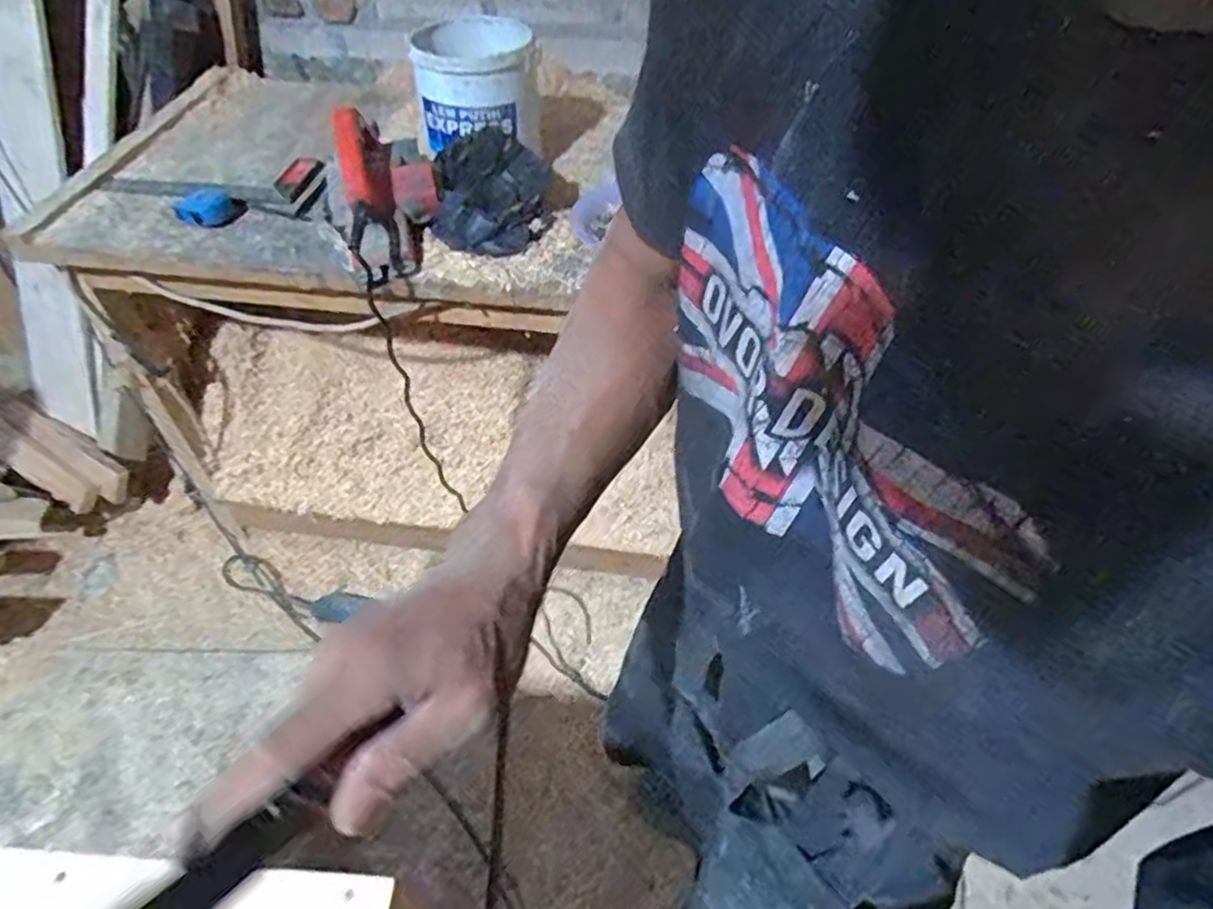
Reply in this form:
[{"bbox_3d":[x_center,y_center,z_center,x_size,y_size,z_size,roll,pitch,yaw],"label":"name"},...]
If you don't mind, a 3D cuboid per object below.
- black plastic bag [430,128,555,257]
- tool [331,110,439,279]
[{"bbox_3d":[-0.154,-0.355,0.963,0.167,0.082,0.176,-4,48,-3],"label":"black plastic bag"},{"bbox_3d":[-0.272,-0.329,0.904,0.114,0.139,0.215,-12,48,-9],"label":"tool"}]

